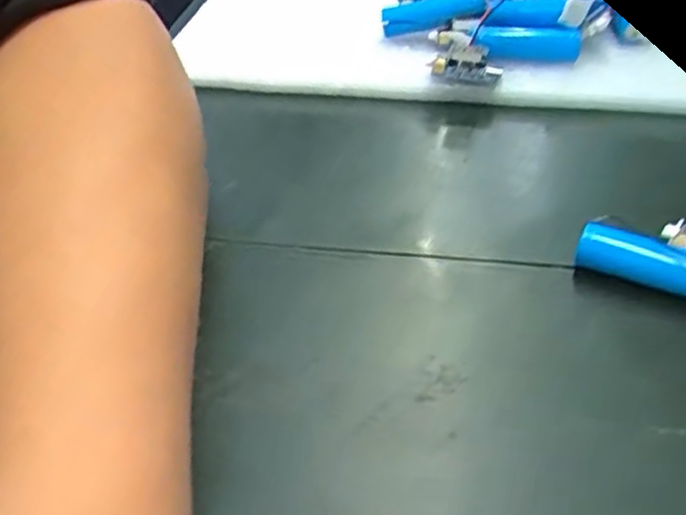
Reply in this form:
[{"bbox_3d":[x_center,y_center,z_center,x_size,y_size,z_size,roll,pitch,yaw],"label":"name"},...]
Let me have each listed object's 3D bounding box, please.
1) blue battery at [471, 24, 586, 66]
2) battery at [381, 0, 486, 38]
[{"bbox_3d":[0.087,-0.100,0.336,0.059,0.015,0.014,-6,35,-27],"label":"blue battery"},{"bbox_3d":[0.043,-0.121,0.359,0.055,0.014,0.020,1,33,37],"label":"battery"}]

